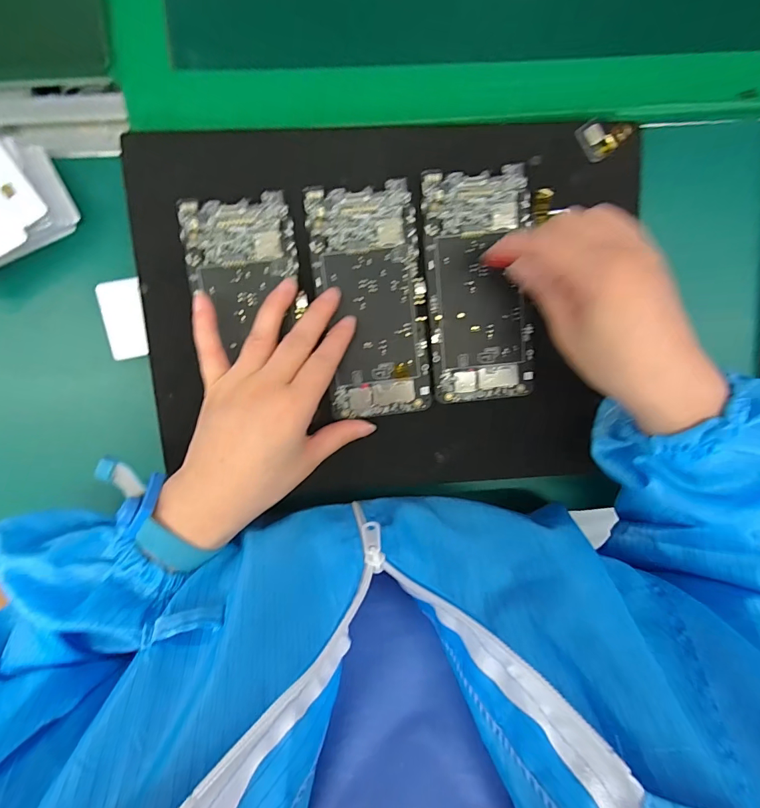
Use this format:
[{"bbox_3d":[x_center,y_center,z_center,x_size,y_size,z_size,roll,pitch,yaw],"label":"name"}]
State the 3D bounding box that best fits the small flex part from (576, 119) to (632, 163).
[{"bbox_3d":[0.154,-0.185,0.284,0.031,0.004,0.026,-35,97,2],"label":"small flex part"}]

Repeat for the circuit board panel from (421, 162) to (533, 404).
[{"bbox_3d":[0.070,-0.080,0.291,0.073,0.005,0.154,-7,100,-2],"label":"circuit board panel"}]

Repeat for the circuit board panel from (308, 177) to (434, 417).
[{"bbox_3d":[-0.005,-0.068,0.289,0.070,0.004,0.153,-8,100,-2],"label":"circuit board panel"}]

